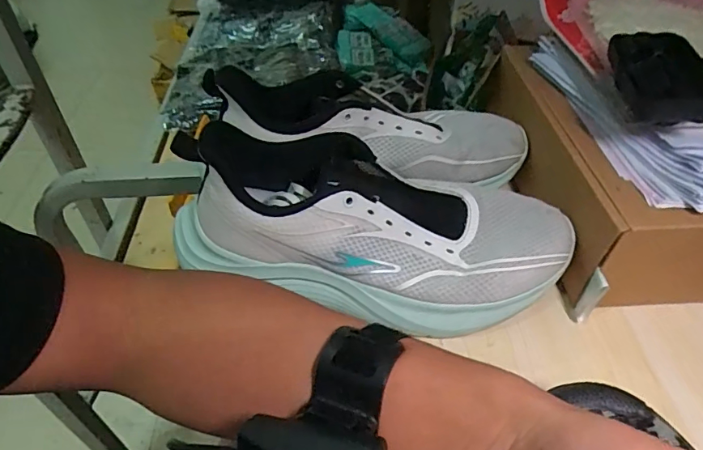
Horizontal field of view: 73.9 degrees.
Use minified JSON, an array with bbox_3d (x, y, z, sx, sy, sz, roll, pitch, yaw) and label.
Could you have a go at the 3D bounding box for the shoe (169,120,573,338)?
[{"bbox_3d":[0.015,0.000,0.317,0.262,0.093,0.090,6,45,3],"label":"shoe"}]

